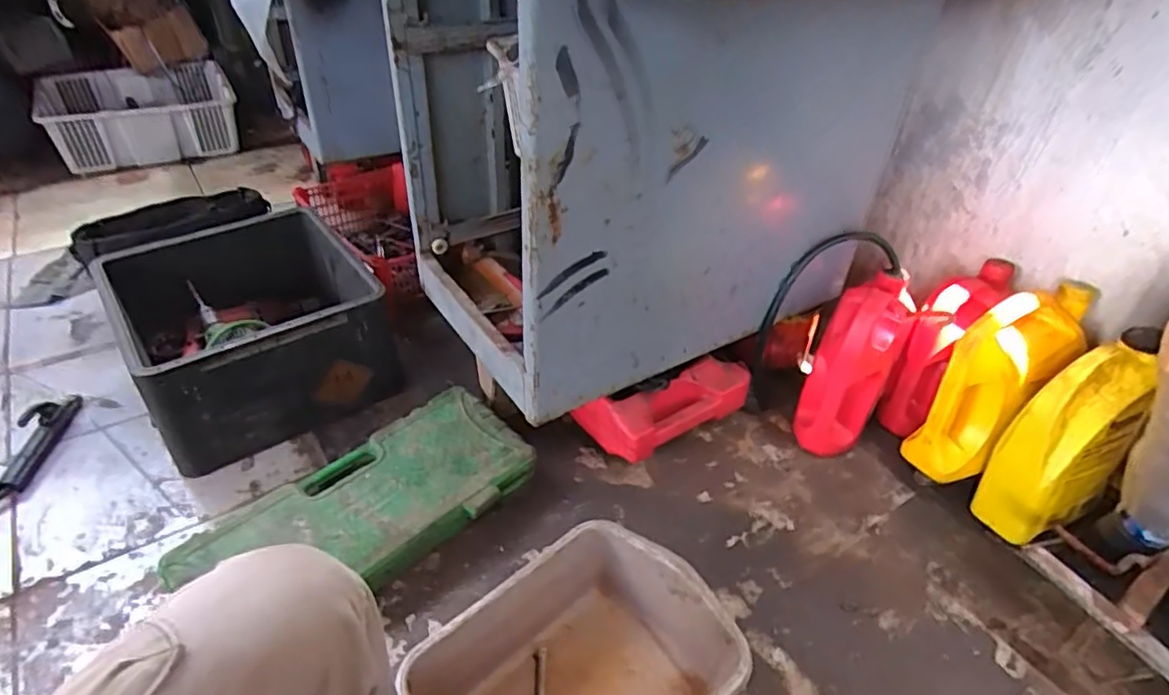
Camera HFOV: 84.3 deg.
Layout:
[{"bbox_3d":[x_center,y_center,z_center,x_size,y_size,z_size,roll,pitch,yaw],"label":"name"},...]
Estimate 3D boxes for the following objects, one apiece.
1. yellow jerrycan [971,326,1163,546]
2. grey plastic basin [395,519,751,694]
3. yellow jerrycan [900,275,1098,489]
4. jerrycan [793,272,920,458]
[{"bbox_3d":[0.713,0.146,0.951,0.180,0.308,0.108,-10,40,-17],"label":"yellow jerrycan"},{"bbox_3d":[-0.005,0.389,0.744,0.342,0.129,0.265,-30,49,-34],"label":"grey plastic basin"},{"bbox_3d":[0.643,0.056,1.000,0.221,0.282,0.106,-21,44,-28],"label":"yellow jerrycan"},{"bbox_3d":[0.446,0.039,1.086,0.117,0.294,0.152,26,43,26],"label":"jerrycan"}]

